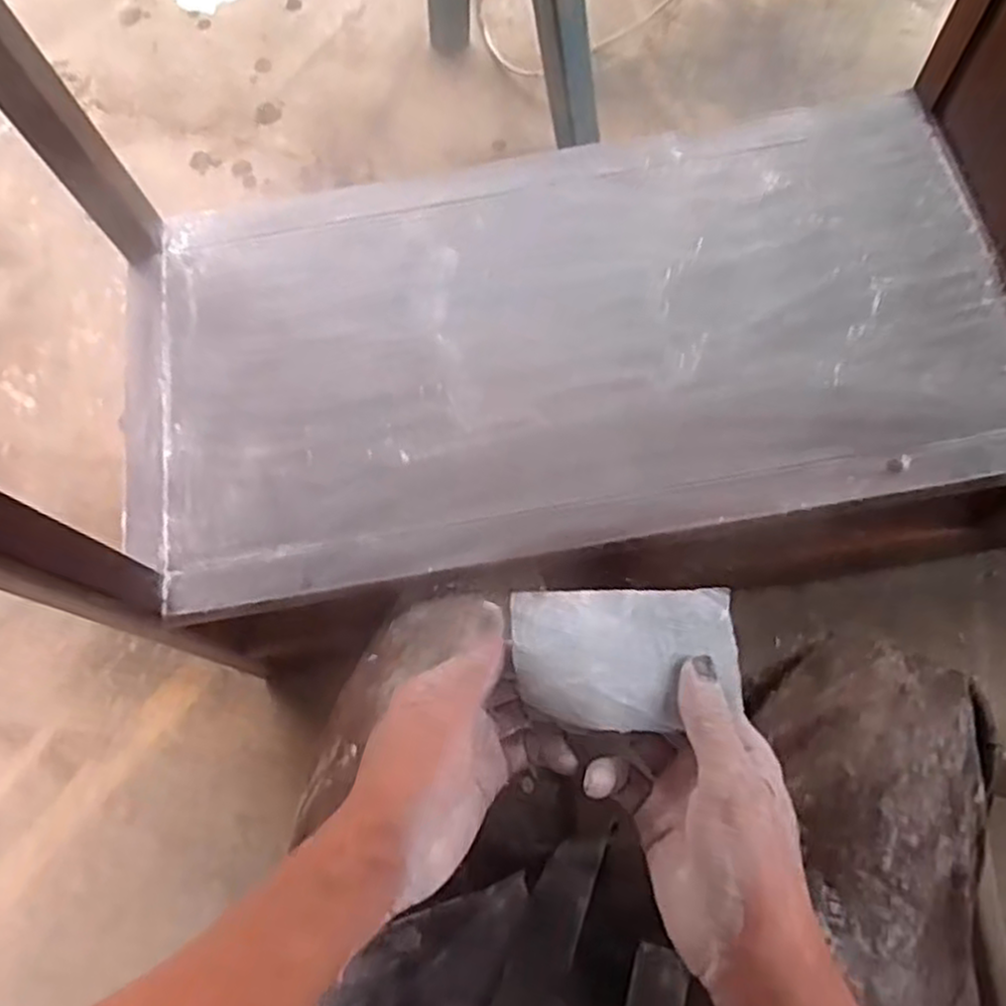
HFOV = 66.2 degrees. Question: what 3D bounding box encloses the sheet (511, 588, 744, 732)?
[{"bbox_3d":[0.061,0.077,0.381,0.108,0.018,0.067,-3,72,1],"label":"sheet"}]

